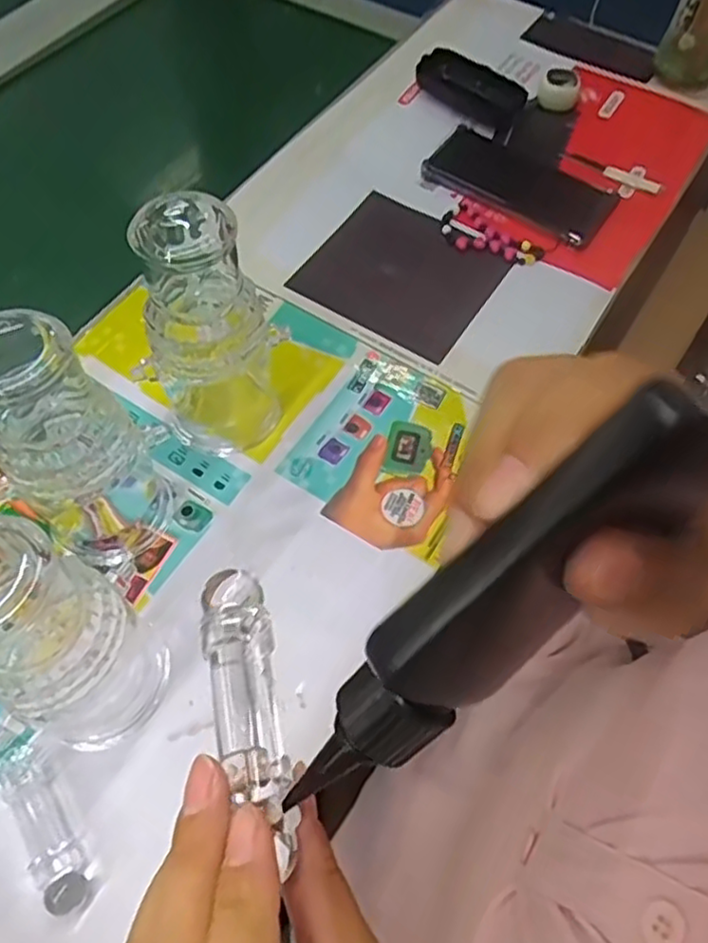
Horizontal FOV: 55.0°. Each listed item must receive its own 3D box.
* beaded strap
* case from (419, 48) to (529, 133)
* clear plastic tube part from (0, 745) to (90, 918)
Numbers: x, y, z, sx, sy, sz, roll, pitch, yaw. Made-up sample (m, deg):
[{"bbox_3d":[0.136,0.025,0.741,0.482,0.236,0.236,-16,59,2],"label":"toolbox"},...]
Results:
[{"bbox_3d":[0.120,-0.201,0.584,0.094,0.005,0.051,28,64,14],"label":"beaded strap"},{"bbox_3d":[0.116,-0.375,0.672,0.112,0.034,0.055,38,67,18],"label":"case"},{"bbox_3d":[-0.165,0.188,0.359,0.022,0.015,0.086,-31,66,-17],"label":"clear plastic tube part"}]

